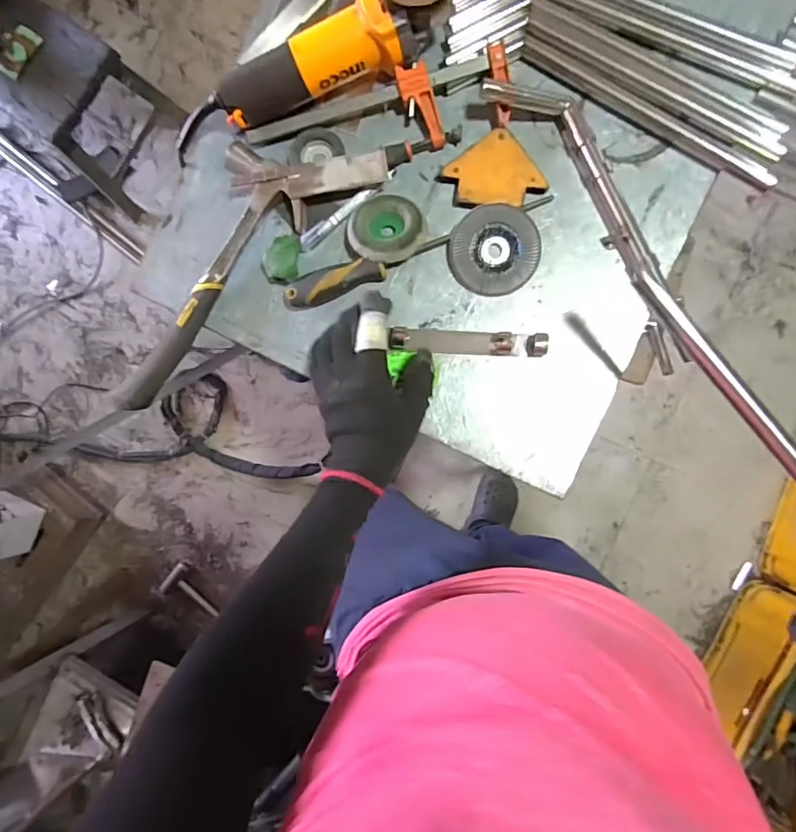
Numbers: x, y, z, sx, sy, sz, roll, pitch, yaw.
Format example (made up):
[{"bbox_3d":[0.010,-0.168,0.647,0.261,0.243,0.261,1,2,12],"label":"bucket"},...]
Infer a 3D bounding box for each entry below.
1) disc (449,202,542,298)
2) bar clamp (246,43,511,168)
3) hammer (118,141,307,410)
[{"bbox_3d":[0.103,-0.177,0.543,0.093,0.013,0.093,0,96,1],"label":"disc"},{"bbox_3d":[-0.020,-0.317,0.547,0.281,0.033,0.087,-12,86,6],"label":"bar clamp"},{"bbox_3d":[-0.229,-0.160,0.566,0.115,0.028,0.309,43,92,6],"label":"hammer"}]

